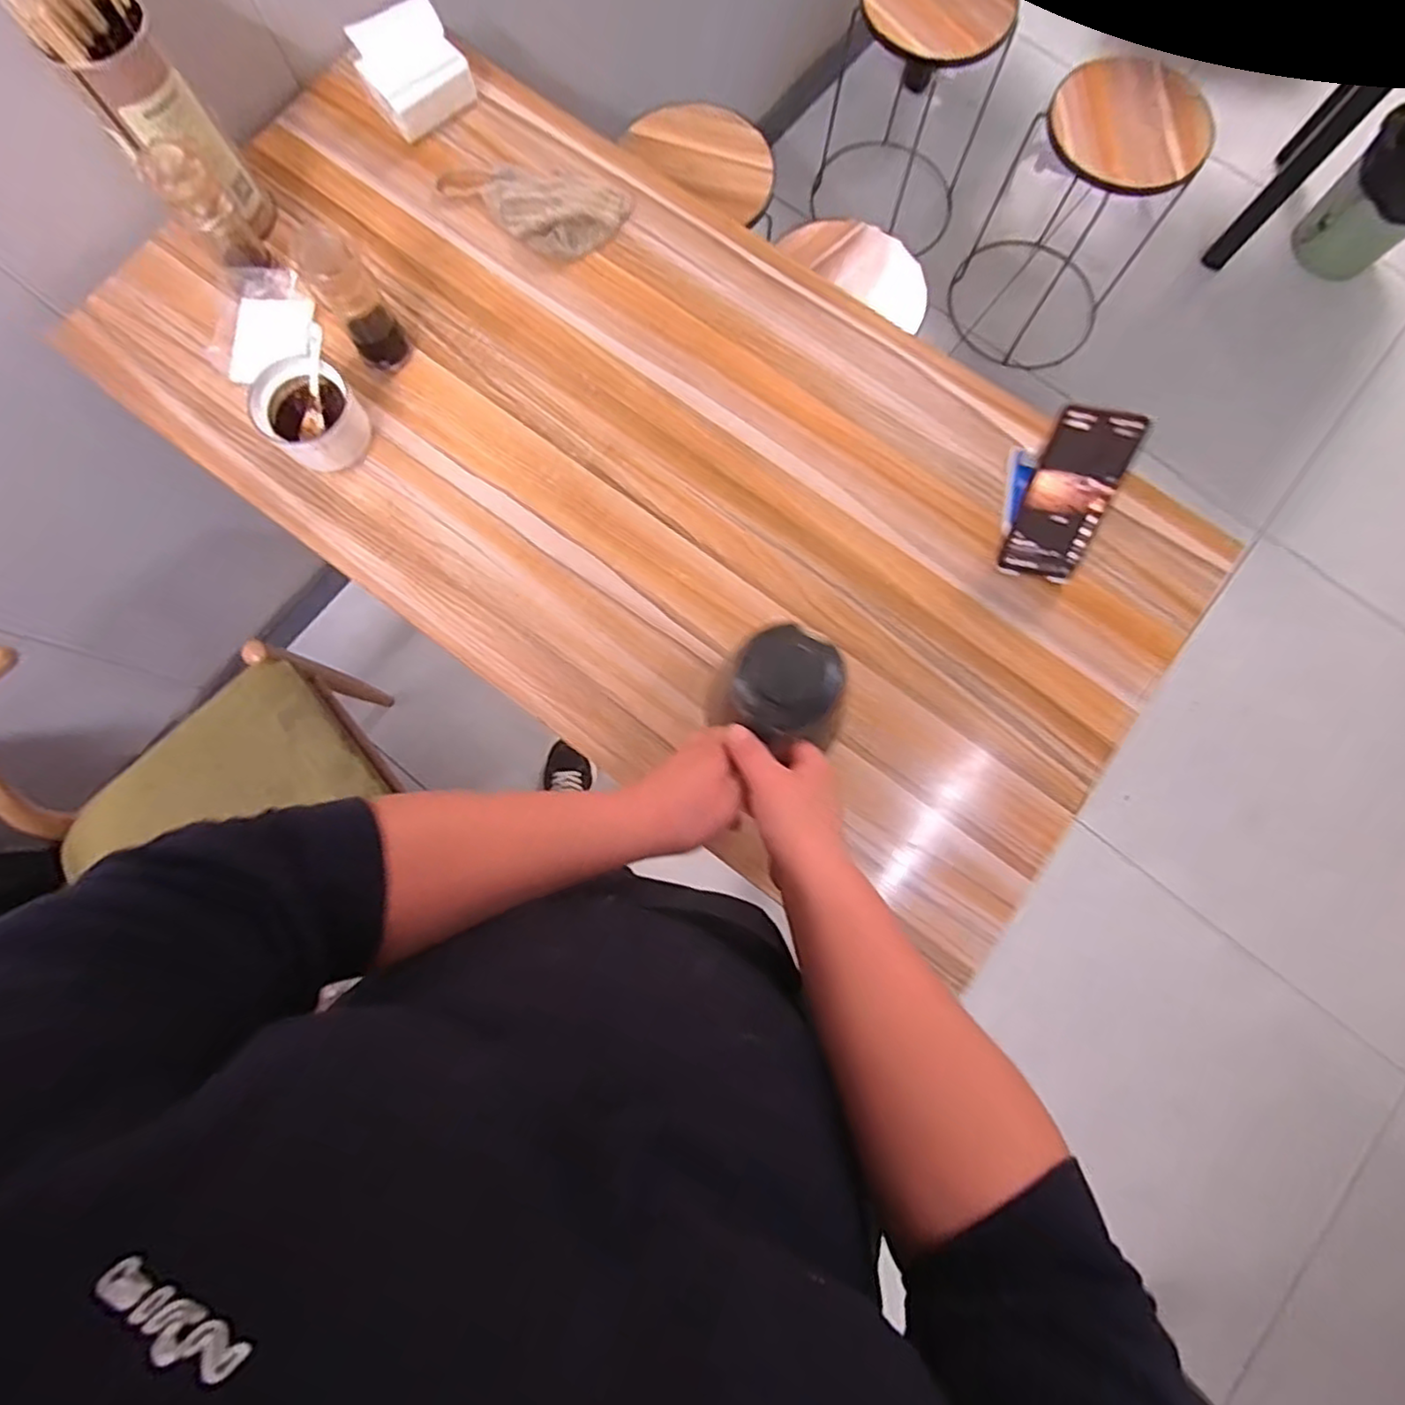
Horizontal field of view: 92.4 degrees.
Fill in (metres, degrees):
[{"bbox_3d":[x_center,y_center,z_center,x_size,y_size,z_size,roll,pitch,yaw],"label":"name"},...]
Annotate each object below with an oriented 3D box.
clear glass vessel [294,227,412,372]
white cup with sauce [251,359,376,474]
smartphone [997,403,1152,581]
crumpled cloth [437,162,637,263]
[{"bbox_3d":[-0.348,-0.401,0.675,0.049,0.123,0.056,-39,82,-7],"label":"clear glass vessel"},{"bbox_3d":[-0.394,-0.290,0.685,0.088,0.061,0.087,0,80,0],"label":"white cup with sauce"},{"bbox_3d":[0.351,-0.195,0.645,0.078,0.160,0.008,9,39,1],"label":"smartphone"},{"bbox_3d":[-0.191,-0.573,0.762,0.204,0.025,0.104,25,80,4],"label":"crumpled cloth"}]

